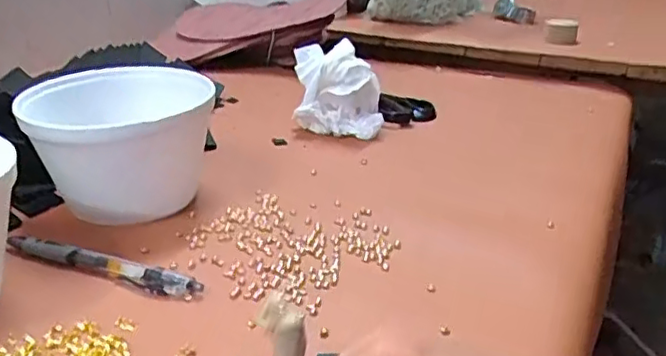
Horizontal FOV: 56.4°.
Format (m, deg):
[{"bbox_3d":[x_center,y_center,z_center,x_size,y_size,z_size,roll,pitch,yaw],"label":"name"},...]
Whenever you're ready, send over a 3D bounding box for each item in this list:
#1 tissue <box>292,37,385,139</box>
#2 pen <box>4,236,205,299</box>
[{"bbox_3d":[0.004,-0.082,0.591,0.079,0.082,0.062,2,24,-1],"label":"tissue"},{"bbox_3d":[-0.138,0.050,0.365,0.132,0.009,0.013,11,25,19],"label":"pen"}]

